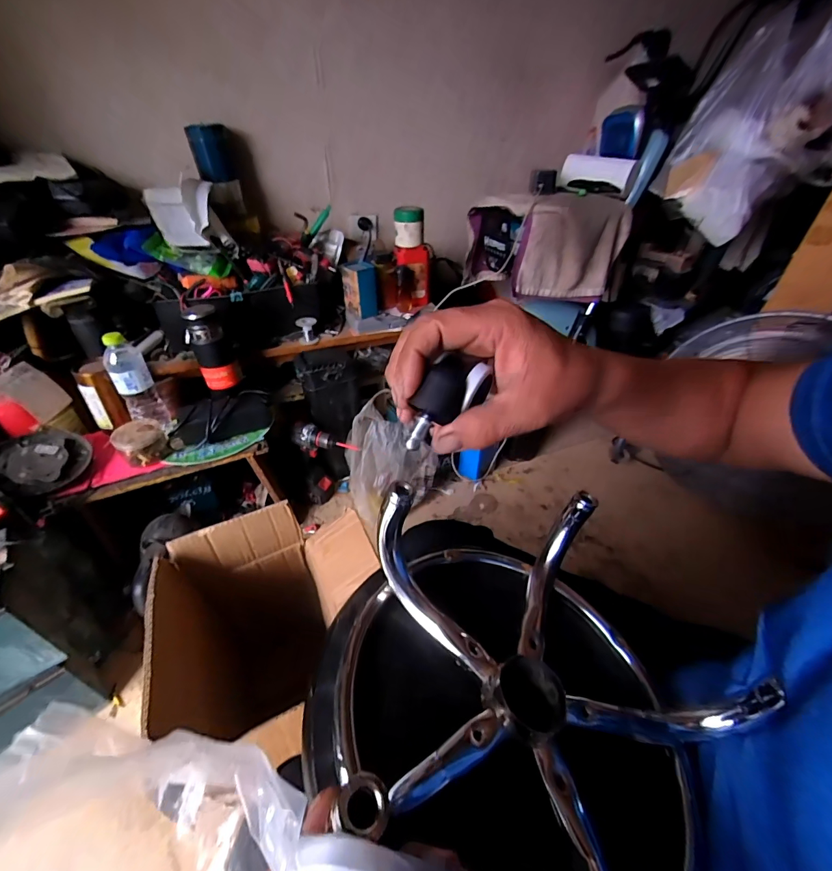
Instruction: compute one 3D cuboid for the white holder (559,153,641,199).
[{"bbox_3d":[0.492,-0.707,1.084,0.182,0.070,0.094,23,46,25],"label":"white holder"}]

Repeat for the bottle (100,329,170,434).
[{"bbox_3d":[-0.563,-0.100,0.811,0.066,0.205,0.054,-28,48,-29],"label":"bottle"}]

